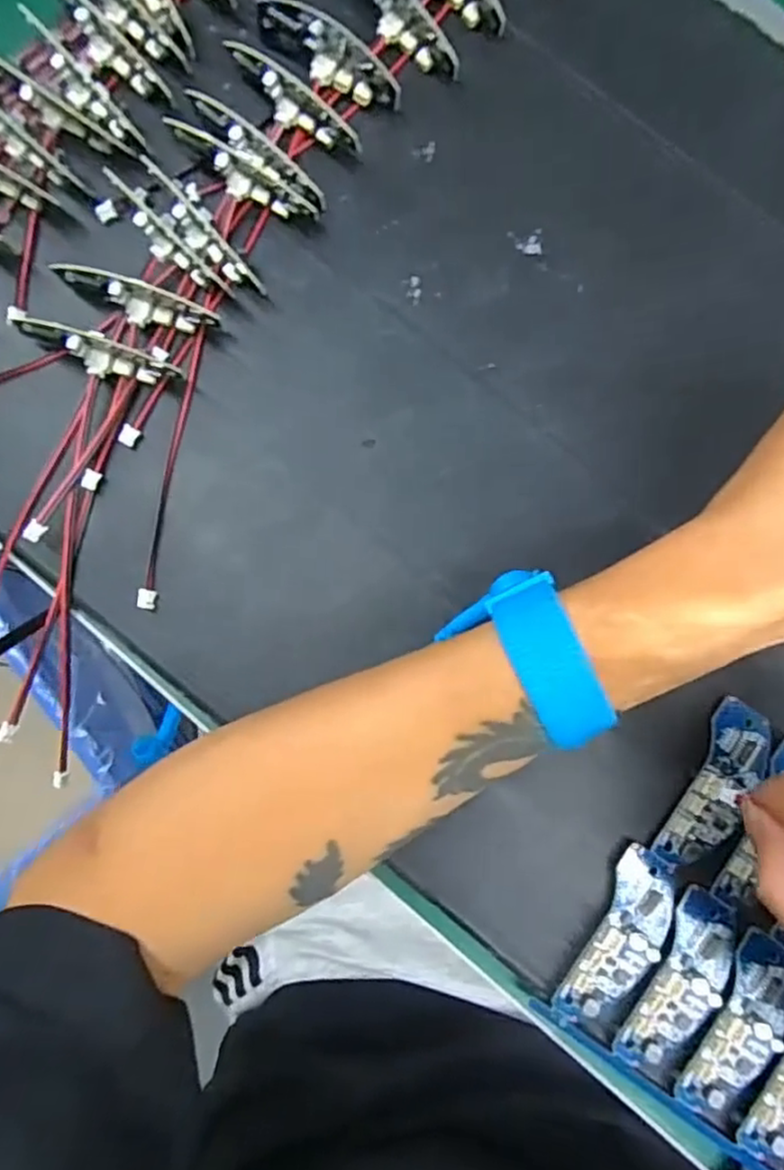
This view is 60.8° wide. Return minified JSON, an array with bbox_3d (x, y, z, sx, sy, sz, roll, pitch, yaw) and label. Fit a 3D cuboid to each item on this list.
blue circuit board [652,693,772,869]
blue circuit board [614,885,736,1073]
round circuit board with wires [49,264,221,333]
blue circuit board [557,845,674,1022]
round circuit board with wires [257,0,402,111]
[{"bbox_3d":[0.121,0.074,0.247,0.023,0.006,0.063,27,85,2],"label":"blue circuit board"},{"bbox_3d":[0.104,0.143,0.237,0.027,0.004,0.064,33,85,2],"label":"blue circuit board"},{"bbox_3d":[-0.097,-0.107,0.255,0.059,0.030,0.010,16,85,1],"label":"round circuit board with wires"},{"bbox_3d":[0.084,0.128,0.240,0.024,0.009,0.063,28,85,2],"label":"blue circuit board"},{"bbox_3d":[-0.026,-0.210,0.264,0.063,0.026,0.013,24,85,1],"label":"round circuit board with wires"}]

